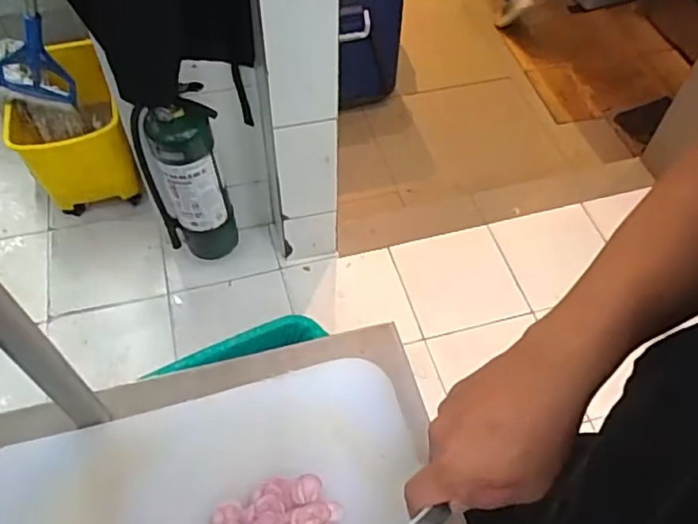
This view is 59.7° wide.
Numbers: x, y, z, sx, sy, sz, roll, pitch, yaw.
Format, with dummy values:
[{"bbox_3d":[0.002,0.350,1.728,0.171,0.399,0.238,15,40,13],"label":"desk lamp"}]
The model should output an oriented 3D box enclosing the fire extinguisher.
[{"bbox_3d":[-0.385,-0.197,1.421,0.160,0.461,0.182,-28,60,-20],"label":"fire extinguisher"}]

